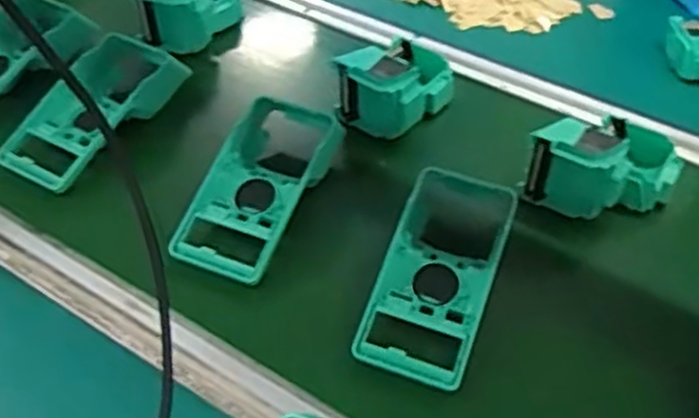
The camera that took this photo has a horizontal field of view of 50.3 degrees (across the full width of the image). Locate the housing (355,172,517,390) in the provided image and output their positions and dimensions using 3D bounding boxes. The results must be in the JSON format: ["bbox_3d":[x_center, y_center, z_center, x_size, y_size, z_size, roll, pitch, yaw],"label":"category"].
[{"bbox_3d":[0.069,0.048,0.578,0.086,0.051,0.177,17,48,15],"label":"housing"}]

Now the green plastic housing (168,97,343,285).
[{"bbox_3d":[-0.078,-0.023,0.638,0.088,0.056,0.177,19,48,17],"label":"green plastic housing"}]

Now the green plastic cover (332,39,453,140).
[{"bbox_3d":[0.051,-0.133,0.740,0.084,0.081,0.126,29,52,24],"label":"green plastic cover"}]

